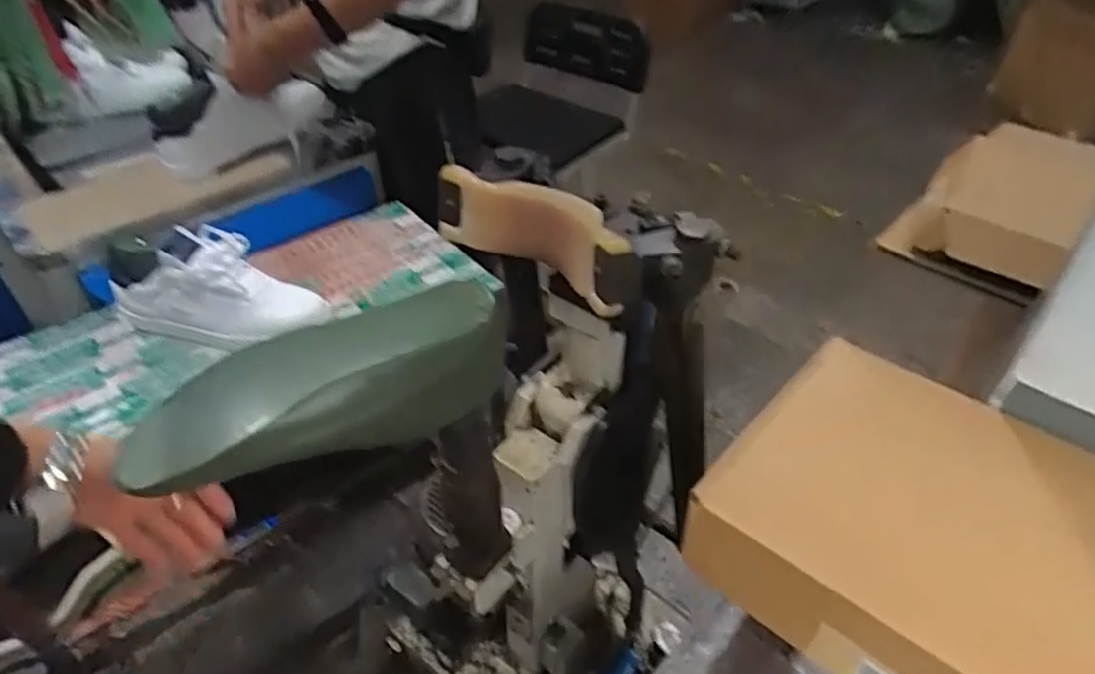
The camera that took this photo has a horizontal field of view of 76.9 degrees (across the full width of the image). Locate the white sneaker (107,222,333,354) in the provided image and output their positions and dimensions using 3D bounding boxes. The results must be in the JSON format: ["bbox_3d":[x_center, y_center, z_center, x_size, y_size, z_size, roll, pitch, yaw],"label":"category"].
[{"bbox_3d":[-0.465,-0.069,0.972,0.275,0.129,0.120,14,43,14],"label":"white sneaker"}]

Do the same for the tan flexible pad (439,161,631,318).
[{"bbox_3d":[-0.009,-0.097,0.612,0.205,0.082,0.060,28,48,27],"label":"tan flexible pad"}]

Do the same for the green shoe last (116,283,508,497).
[{"bbox_3d":[-0.166,0.038,0.521,0.262,0.097,0.098,-16,44,-18],"label":"green shoe last"}]

